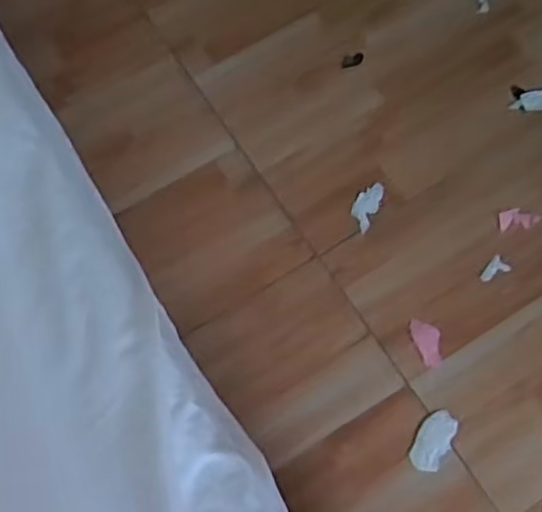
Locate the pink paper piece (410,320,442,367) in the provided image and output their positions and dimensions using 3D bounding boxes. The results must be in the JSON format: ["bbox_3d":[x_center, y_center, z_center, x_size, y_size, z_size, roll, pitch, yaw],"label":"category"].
[{"bbox_3d":[0.236,0.129,1.067,0.039,0.012,0.074,-15,67,-4],"label":"pink paper piece"}]

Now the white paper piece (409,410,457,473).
[{"bbox_3d":[0.229,0.258,0.997,0.046,0.008,0.087,23,70,12],"label":"white paper piece"}]

